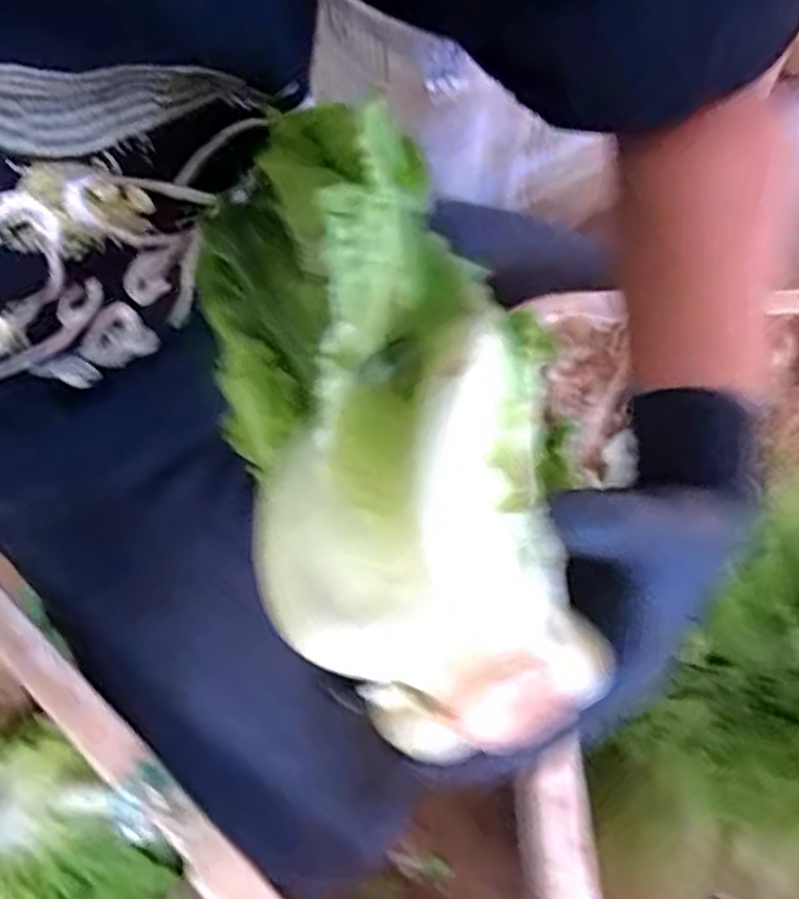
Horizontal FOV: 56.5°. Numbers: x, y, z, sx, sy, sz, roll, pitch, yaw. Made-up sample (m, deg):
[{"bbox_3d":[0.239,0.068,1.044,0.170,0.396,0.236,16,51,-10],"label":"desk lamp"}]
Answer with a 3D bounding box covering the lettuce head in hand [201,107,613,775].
[{"bbox_3d":[-0.006,-0.015,0.224,0.091,0.099,0.198,-17,60,-10],"label":"lettuce head in hand"}]

